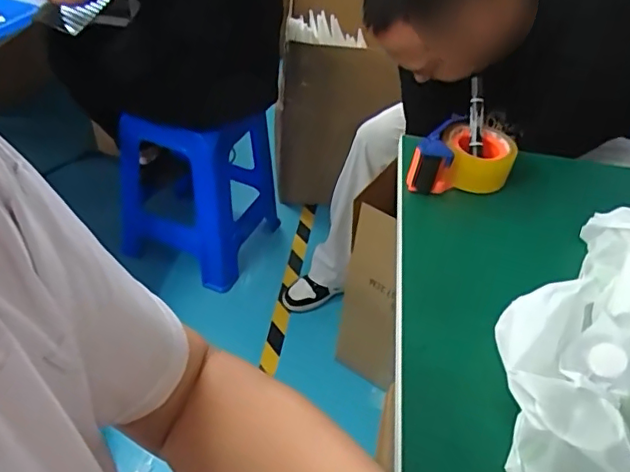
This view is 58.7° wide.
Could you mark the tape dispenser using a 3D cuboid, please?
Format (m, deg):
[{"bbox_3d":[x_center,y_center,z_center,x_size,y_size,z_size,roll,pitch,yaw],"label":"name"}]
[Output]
[{"bbox_3d":[0.192,-0.098,0.720,0.114,0.059,0.117,19,44,15],"label":"tape dispenser"}]

